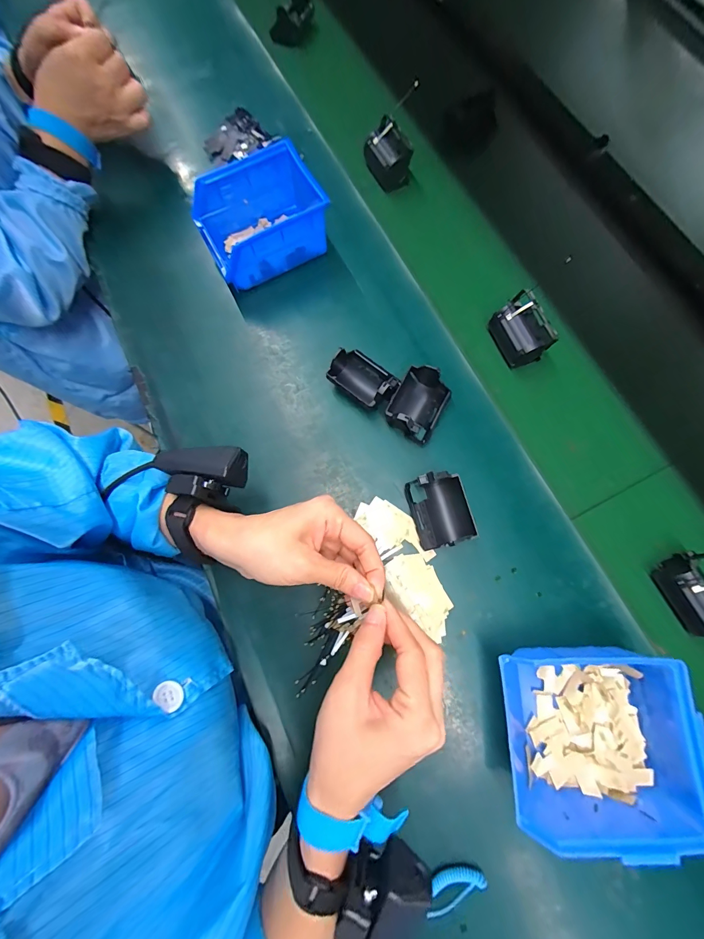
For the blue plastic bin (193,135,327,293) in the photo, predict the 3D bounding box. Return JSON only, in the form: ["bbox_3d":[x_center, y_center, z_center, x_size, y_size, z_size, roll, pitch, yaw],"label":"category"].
[{"bbox_3d":[-0.105,-0.294,0.420,0.144,0.079,0.104,-28,77,-5],"label":"blue plastic bin"}]

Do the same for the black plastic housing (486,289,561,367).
[{"bbox_3d":[0.186,-0.157,0.398,0.047,0.044,0.073,-25,77,-5],"label":"black plastic housing"}]

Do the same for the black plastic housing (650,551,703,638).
[{"bbox_3d":[0.327,0.119,0.329,0.042,0.049,0.069,-25,77,-5],"label":"black plastic housing"}]

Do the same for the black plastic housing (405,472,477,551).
[{"bbox_3d":[0.088,0.040,0.348,0.051,0.037,0.070,-14,76,-2],"label":"black plastic housing"}]

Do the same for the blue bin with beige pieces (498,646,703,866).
[{"bbox_3d":[0.204,0.216,0.287,0.143,0.066,0.129,3,76,2],"label":"blue bin with beige pieces"}]

